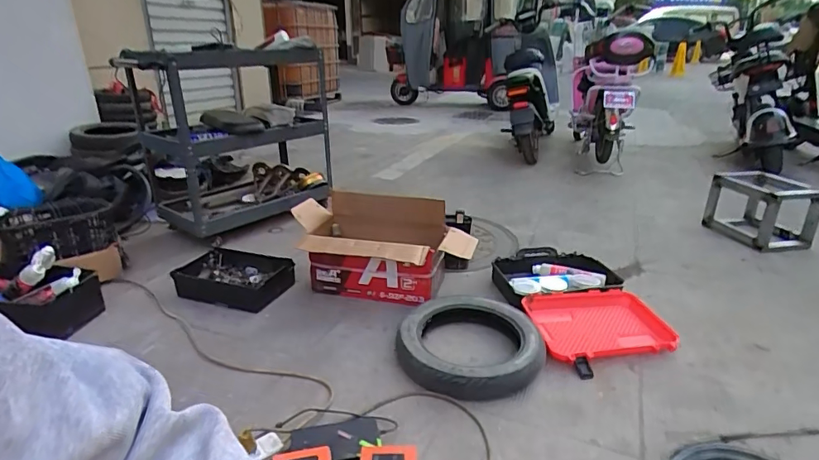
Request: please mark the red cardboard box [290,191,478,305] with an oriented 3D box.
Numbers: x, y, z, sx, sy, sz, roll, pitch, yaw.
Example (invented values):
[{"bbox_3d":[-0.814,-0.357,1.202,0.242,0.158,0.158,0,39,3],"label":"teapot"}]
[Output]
[{"bbox_3d":[-0.087,0.077,1.441,0.534,0.272,0.276,7,23,17],"label":"red cardboard box"}]

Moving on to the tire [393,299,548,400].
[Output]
[{"bbox_3d":[0.149,0.280,1.198,0.354,0.084,0.336,1,24,3],"label":"tire"}]

